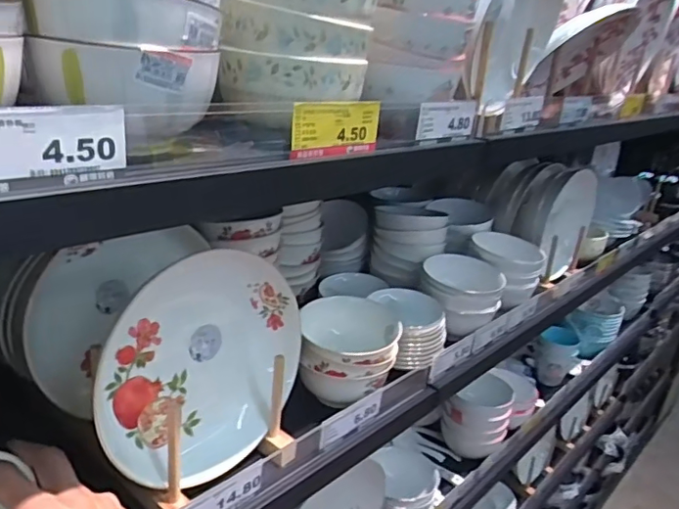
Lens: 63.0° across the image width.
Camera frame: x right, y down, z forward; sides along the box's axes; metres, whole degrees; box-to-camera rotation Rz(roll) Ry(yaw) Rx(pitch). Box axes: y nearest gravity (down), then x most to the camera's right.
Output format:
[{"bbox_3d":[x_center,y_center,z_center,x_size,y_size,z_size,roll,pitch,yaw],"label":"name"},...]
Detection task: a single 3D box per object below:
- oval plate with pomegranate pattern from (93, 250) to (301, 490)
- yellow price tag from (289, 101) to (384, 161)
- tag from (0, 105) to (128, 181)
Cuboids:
[{"bbox_3d":[-0.115,0.097,0.488,0.045,0.201,0.191,13,-15,42],"label":"oval plate with pomegranate pattern"},{"bbox_3d":[-0.001,-0.093,0.413,0.085,0.039,0.007,-16,27,-41],"label":"yellow price tag"},{"bbox_3d":[-0.147,-0.054,0.266,0.004,0.033,0.090,23,27,39],"label":"tag"}]

